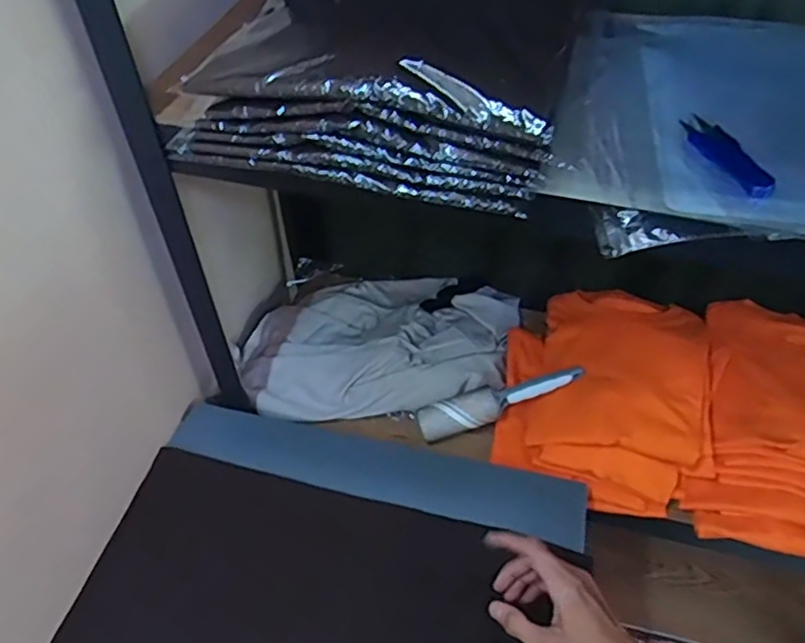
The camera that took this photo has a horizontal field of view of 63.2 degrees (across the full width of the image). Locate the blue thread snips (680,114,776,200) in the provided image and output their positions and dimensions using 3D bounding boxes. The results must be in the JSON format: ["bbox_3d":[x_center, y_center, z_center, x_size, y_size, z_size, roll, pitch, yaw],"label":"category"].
[{"bbox_3d":[0.238,-0.123,0.481,0.024,0.010,0.105,-6,48,-5],"label":"blue thread snips"}]

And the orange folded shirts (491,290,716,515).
[{"bbox_3d":[0.258,0.086,0.842,0.257,0.100,0.275,14,50,13],"label":"orange folded shirts"}]

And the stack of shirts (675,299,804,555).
[{"bbox_3d":[0.466,0.123,0.795,0.205,0.095,0.302,14,50,13],"label":"stack of shirts"}]

